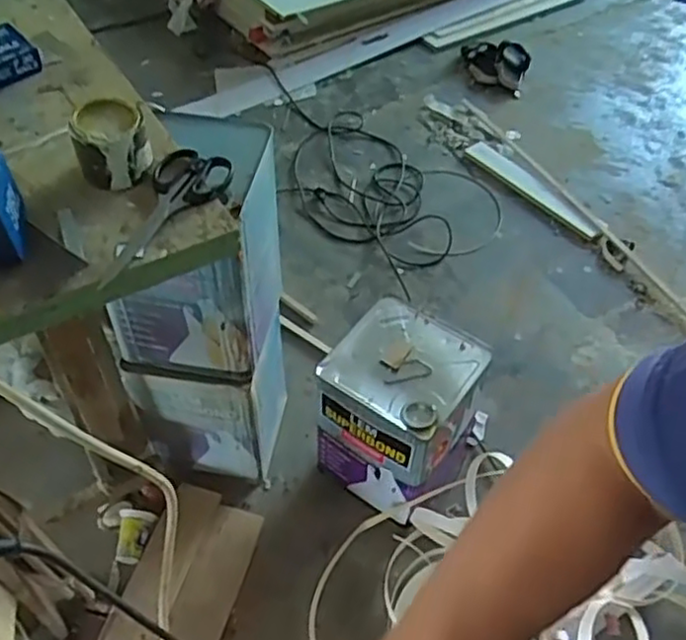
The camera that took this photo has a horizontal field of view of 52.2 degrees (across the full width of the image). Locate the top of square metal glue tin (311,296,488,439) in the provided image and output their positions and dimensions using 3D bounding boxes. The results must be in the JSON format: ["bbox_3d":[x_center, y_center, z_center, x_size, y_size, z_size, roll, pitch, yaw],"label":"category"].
[{"bbox_3d":[0.108,0.071,1.225,0.236,0.026,0.228,30,55,21],"label":"top of square metal glue tin"}]

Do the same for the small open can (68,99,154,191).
[{"bbox_3d":[-0.232,-0.175,0.707,0.072,0.066,0.060,-16,52,-16],"label":"small open can"}]

